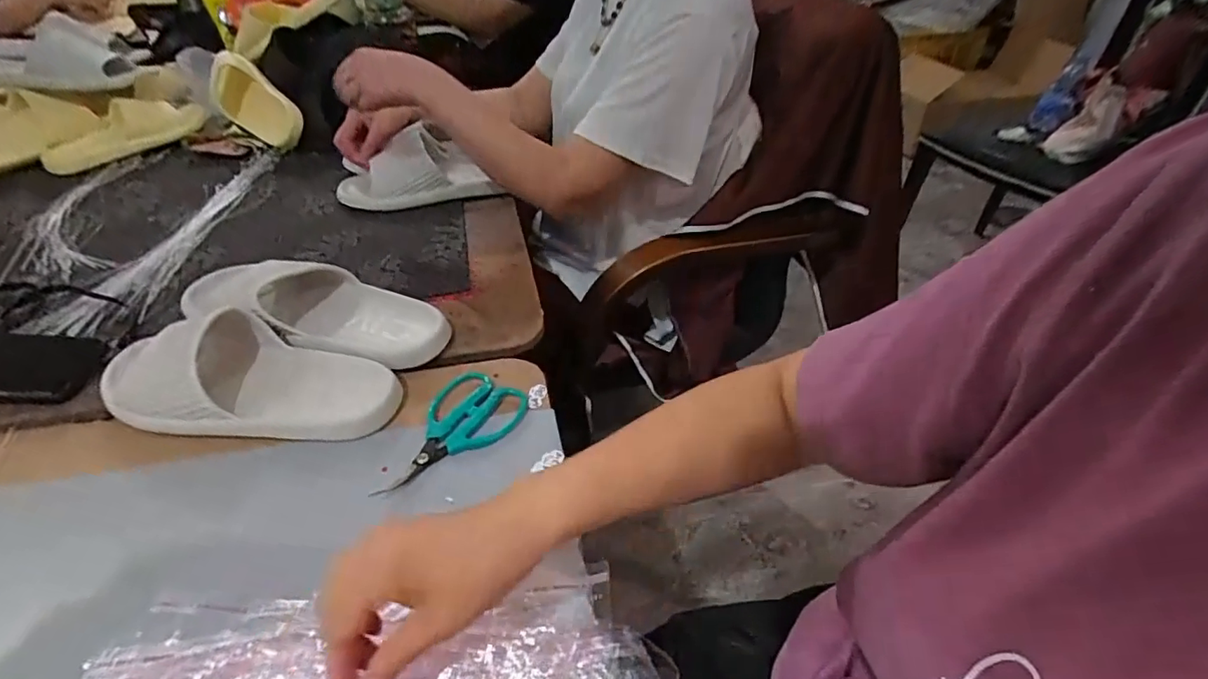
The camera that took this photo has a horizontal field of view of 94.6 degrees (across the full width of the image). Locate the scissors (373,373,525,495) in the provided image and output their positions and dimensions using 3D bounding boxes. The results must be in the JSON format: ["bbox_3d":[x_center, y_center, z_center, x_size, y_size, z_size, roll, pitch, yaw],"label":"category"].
[{"bbox_3d":[-0.134,0.080,0.484,0.076,0.010,0.139,23,47,26],"label":"scissors"}]

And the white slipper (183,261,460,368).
[{"bbox_3d":[-0.302,-0.036,0.580,0.294,0.061,0.111,6,41,8],"label":"white slipper"}]

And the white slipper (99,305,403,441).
[{"bbox_3d":[-0.321,0.033,0.501,0.266,0.061,0.109,7,42,10],"label":"white slipper"}]

